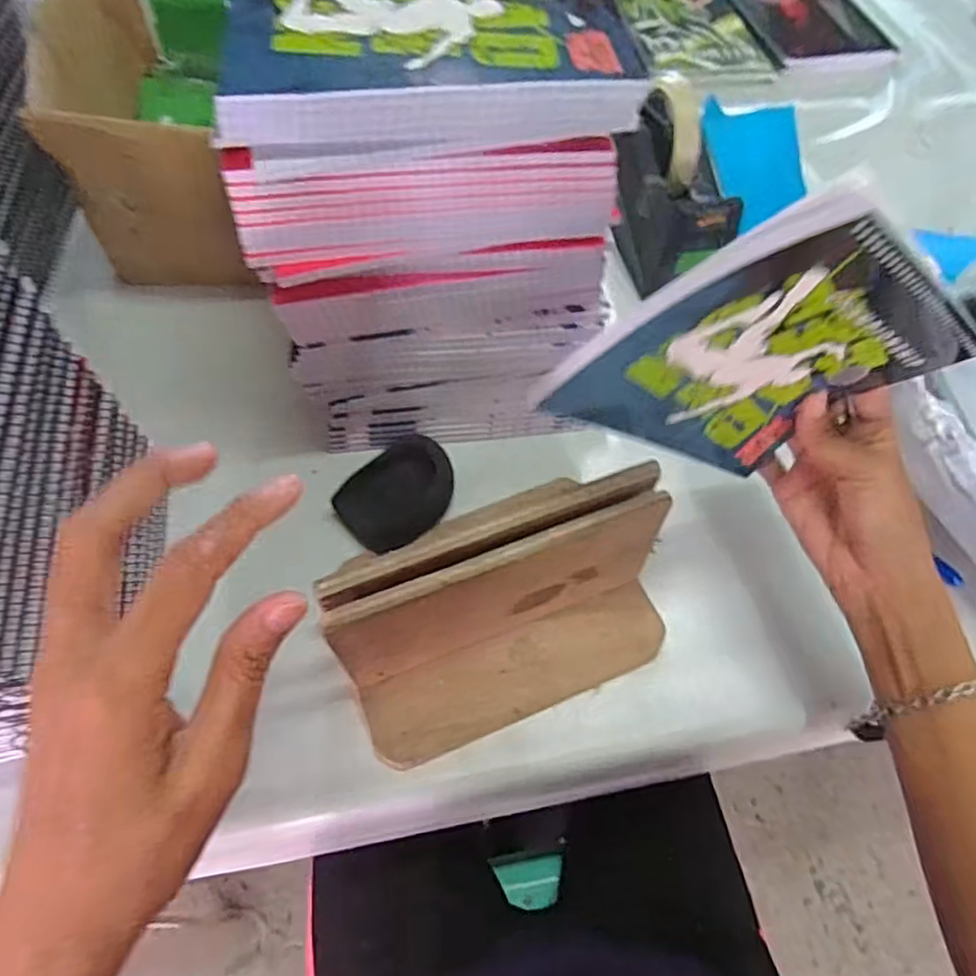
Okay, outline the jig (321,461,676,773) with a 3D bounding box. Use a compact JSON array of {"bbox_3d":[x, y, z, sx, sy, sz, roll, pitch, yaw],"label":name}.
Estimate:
[{"bbox_3d":[0.014,0.077,0.382,0.202,0.116,0.087,-21,63,-13],"label":"jig"}]

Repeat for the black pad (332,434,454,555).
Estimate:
[{"bbox_3d":[-0.063,0.004,0.480,0.084,0.033,0.060,-35,68,-20],"label":"black pad"}]

